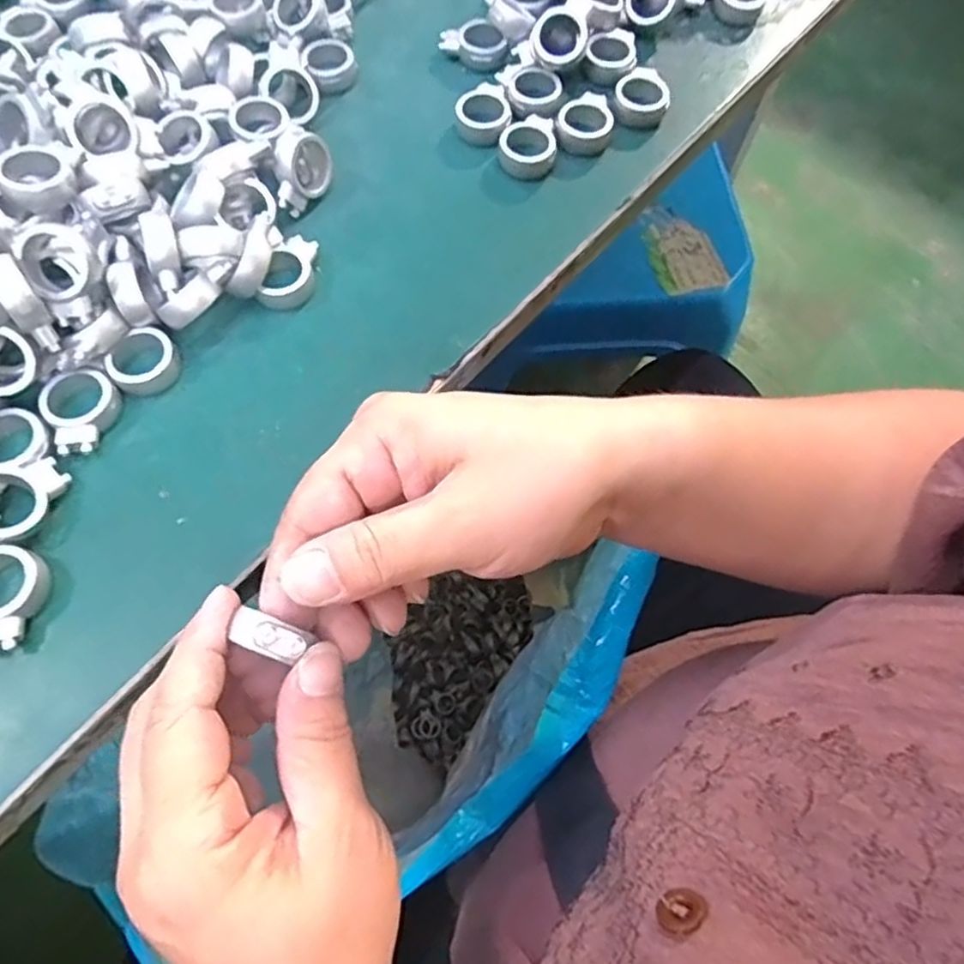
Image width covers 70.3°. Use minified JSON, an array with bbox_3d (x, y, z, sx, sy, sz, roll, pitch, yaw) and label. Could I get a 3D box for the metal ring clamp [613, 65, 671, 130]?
[{"bbox_3d":[0.076,-0.183,0.327,0.026,0.009,0.034,14,68,3],"label":"metal ring clamp"}]

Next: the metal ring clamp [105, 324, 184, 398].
[{"bbox_3d":[-0.129,-0.046,0.264,0.026,0.010,0.023,-38,74,-16],"label":"metal ring clamp"}]

